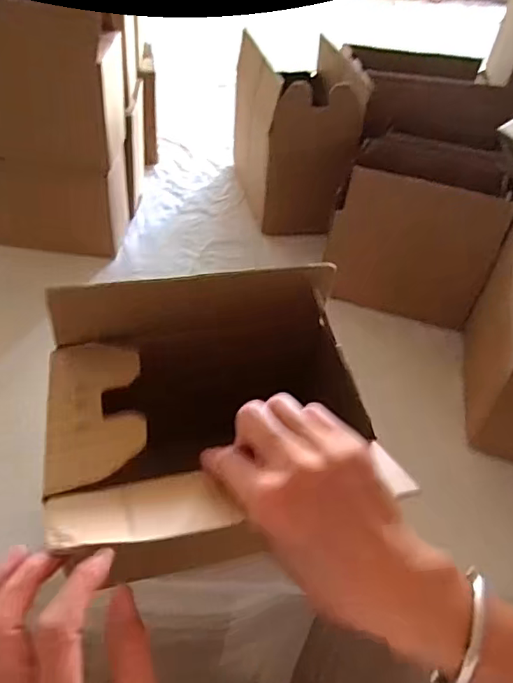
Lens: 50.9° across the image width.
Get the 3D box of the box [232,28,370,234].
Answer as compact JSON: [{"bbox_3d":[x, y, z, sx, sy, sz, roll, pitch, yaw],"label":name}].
[{"bbox_3d":[0.061,-0.321,0.840,0.143,0.223,0.241,-5,48,-11],"label":"box"}]

